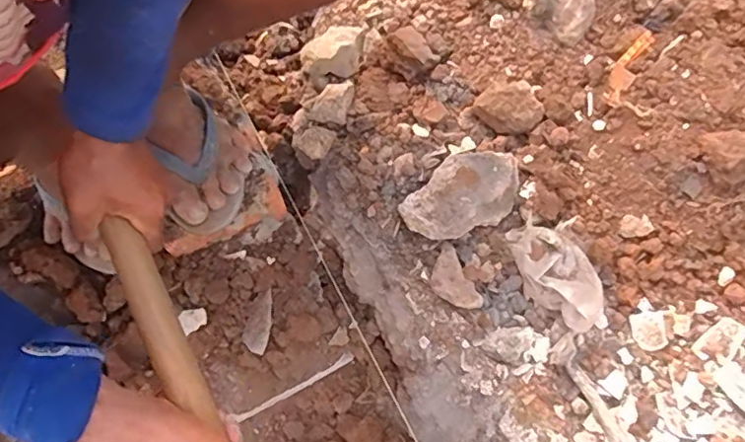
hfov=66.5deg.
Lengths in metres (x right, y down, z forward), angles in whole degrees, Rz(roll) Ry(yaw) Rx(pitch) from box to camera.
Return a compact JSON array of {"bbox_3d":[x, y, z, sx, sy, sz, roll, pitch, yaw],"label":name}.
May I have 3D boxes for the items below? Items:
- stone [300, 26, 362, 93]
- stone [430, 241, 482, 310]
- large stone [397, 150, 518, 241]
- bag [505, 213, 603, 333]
[{"bbox_3d":[-0.048,-0.213,0.735,0.083,0.036,0.060,-22,70,-7],"label":"stone"},{"bbox_3d":[0.088,0.066,0.637,0.041,0.023,0.078,-26,71,-8],"label":"stone"},{"bbox_3d":[0.101,-0.032,0.646,0.140,0.034,0.085,-24,71,-8],"label":"large stone"},{"bbox_3d":[0.199,0.055,0.617,0.067,0.037,0.129,-41,74,-13],"label":"bag"}]

